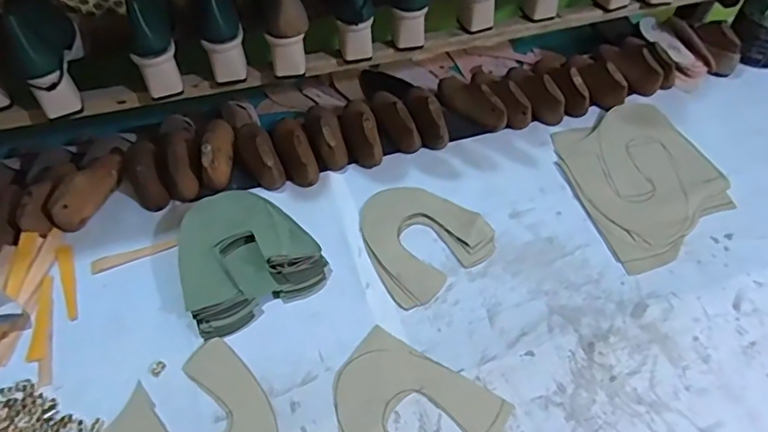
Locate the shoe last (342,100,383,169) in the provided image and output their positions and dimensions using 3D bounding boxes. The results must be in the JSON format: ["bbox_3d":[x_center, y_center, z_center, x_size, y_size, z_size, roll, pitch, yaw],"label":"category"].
[{"bbox_3d":[-0.036,-0.138,0.804,0.052,0.055,0.137,-13,54,-9],"label":"shoe last"}]

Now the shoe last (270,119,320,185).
[{"bbox_3d":[-0.137,-0.109,0.789,0.051,0.055,0.143,-22,56,-15],"label":"shoe last"}]

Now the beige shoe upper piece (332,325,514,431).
[{"bbox_3d":[0.030,0.221,0.580,0.187,0.006,0.141,26,58,19],"label":"beige shoe upper piece"}]

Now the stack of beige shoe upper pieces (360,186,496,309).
[{"bbox_3d":[0.046,0.023,0.721,0.167,0.008,0.170,-32,59,-21],"label":"stack of beige shoe upper pieces"}]

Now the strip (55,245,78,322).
[{"bbox_3d":[-0.413,0.085,0.683,0.019,0.008,0.117,-21,56,-14],"label":"strip"}]

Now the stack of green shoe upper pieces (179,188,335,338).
[{"bbox_3d":[-0.179,0.046,0.680,0.169,0.048,0.169,-24,56,-16],"label":"stack of green shoe upper pieces"}]

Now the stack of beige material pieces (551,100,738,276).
[{"bbox_3d":[0.383,-0.060,0.773,0.225,0.011,0.263,-16,54,-11],"label":"stack of beige material pieces"}]

